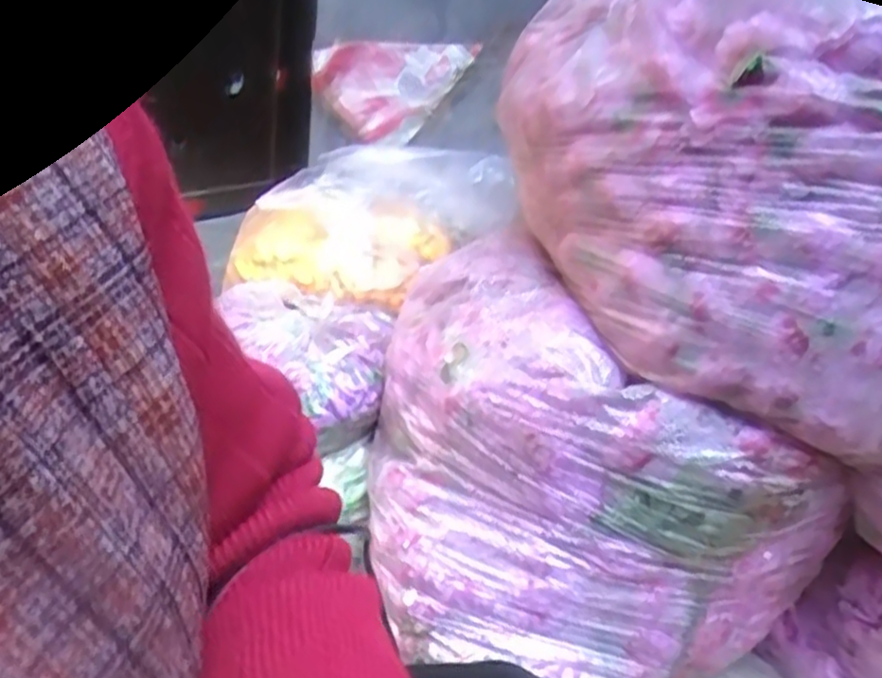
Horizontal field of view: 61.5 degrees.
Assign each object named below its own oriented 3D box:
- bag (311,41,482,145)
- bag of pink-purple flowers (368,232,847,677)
[{"bbox_3d":[-0.079,-0.365,1.092,0.248,0.144,0.039,20,27,26],"label":"bag"},{"bbox_3d":[0.113,0.095,0.705,0.304,0.282,0.375,-3,26,-23],"label":"bag of pink-purple flowers"}]

